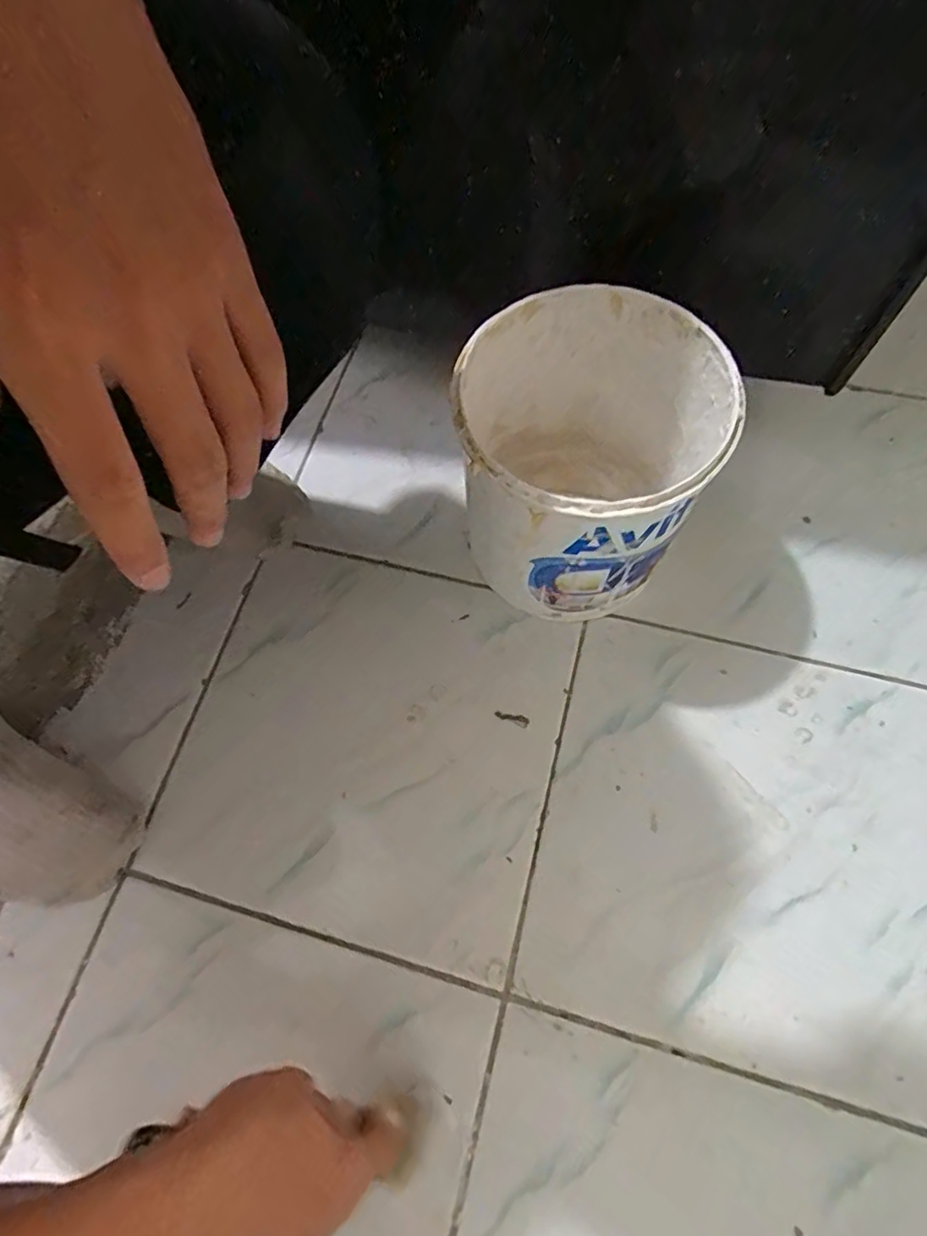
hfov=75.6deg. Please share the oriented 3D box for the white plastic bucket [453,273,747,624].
[{"bbox_3d":[0.087,-0.111,0.463,0.173,0.186,0.183,-1,68,2],"label":"white plastic bucket"}]

